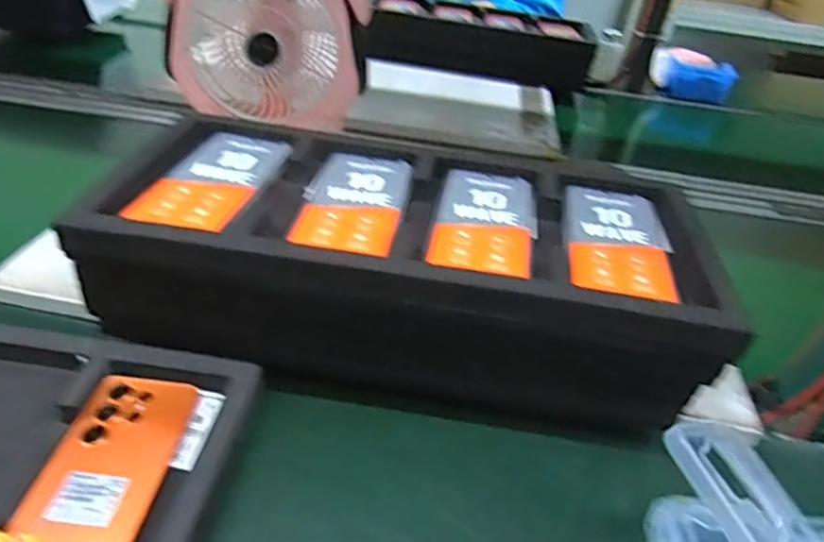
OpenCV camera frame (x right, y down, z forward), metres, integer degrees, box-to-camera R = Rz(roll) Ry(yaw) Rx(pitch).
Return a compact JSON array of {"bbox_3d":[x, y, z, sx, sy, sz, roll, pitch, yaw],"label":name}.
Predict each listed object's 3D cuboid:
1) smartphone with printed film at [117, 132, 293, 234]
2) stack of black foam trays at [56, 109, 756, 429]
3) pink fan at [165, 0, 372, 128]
[{"bbox_3d":[-0.168,-0.081,0.513,0.080,0.008,0.159,13,36,8],"label":"smartphone with printed film"},{"bbox_3d":[-0.004,-0.003,0.534,0.459,0.141,0.219,9,36,1],"label":"stack of black foam trays"},{"bbox_3d":[-0.188,-0.307,0.760,0.221,0.227,0.137,-7,38,-20],"label":"pink fan"}]

